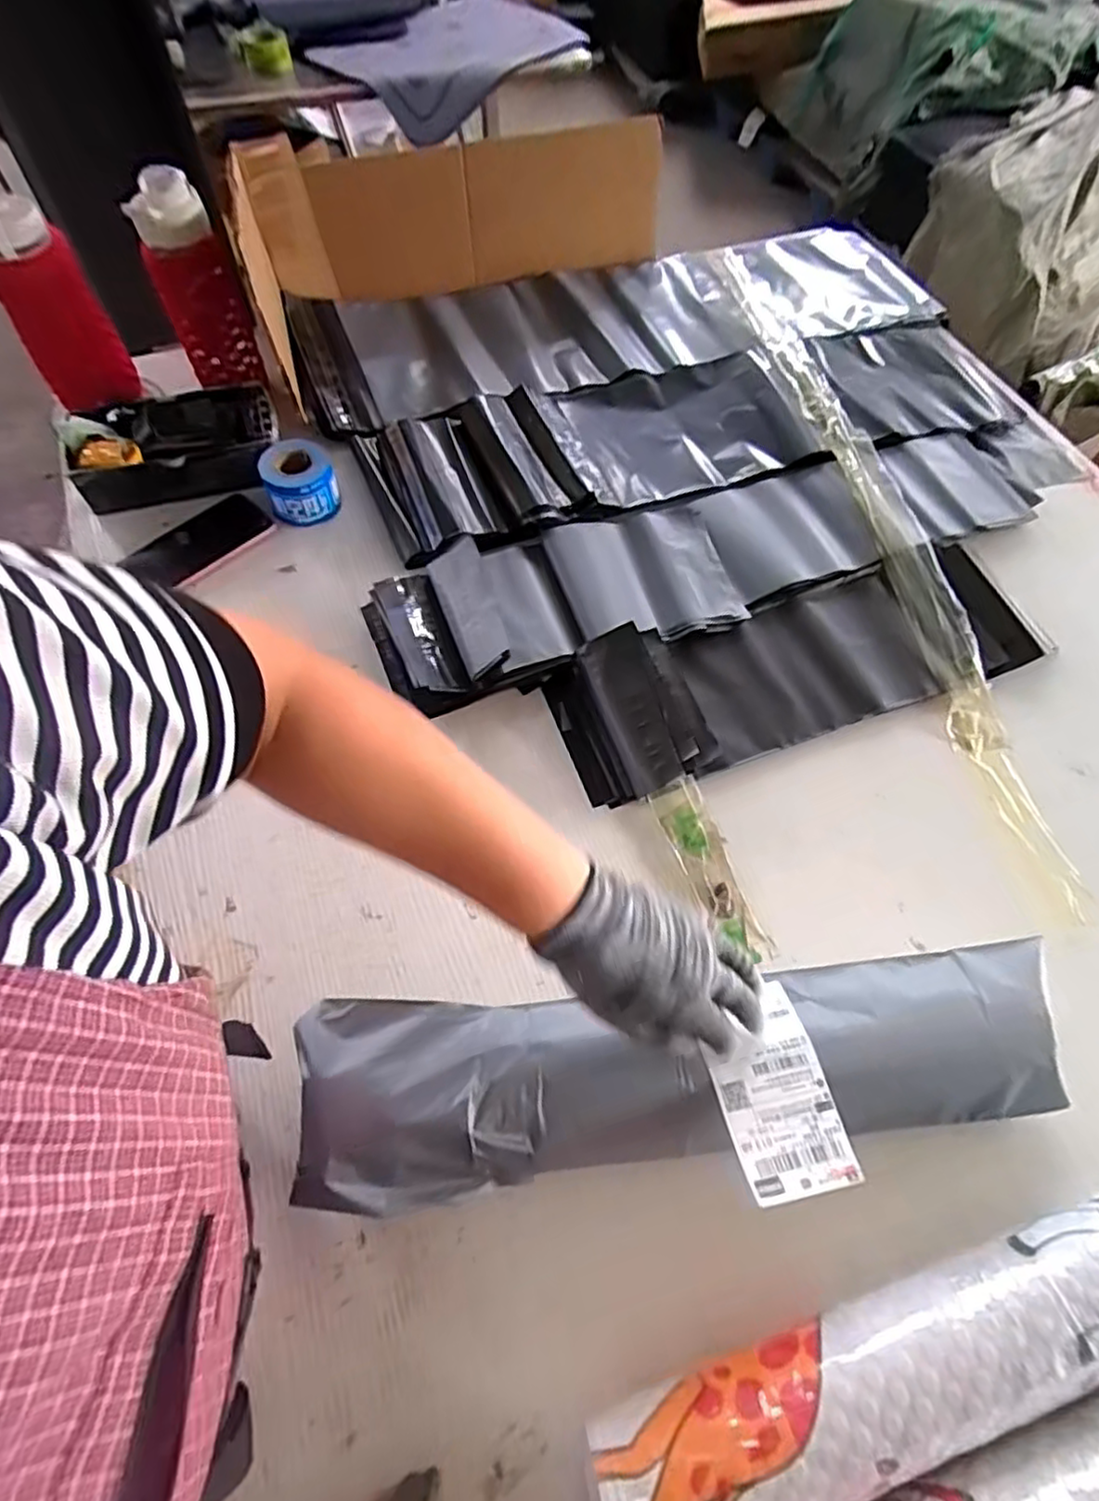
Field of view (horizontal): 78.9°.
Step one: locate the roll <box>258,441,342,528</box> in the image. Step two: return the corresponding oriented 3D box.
[{"bbox_3d":[-0.280,-0.301,0.750,0.075,0.064,0.071,1,61,-2],"label":"roll"}]

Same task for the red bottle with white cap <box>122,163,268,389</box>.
[{"bbox_3d":[-0.396,-0.519,0.752,0.082,0.199,0.070,-24,66,-14],"label":"red bottle with white cap"}]

